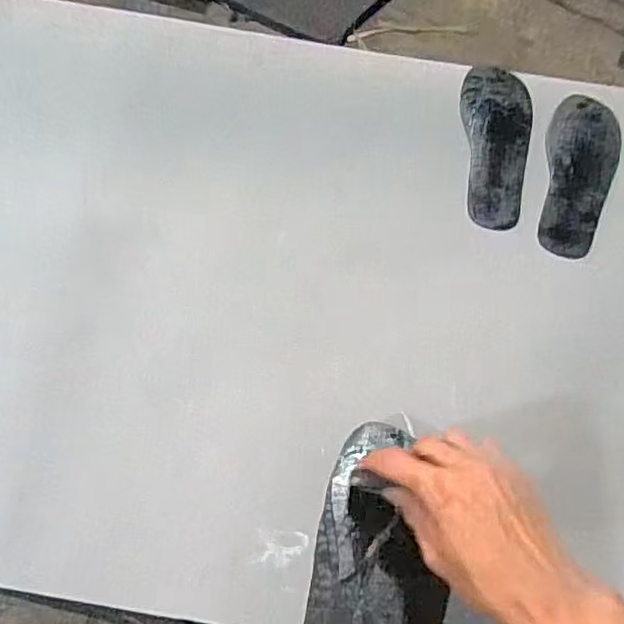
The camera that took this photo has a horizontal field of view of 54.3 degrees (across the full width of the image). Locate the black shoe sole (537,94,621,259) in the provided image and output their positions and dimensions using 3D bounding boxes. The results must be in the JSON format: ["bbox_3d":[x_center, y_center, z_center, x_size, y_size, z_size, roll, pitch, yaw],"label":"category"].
[{"bbox_3d":[0.331,-0.171,0.757,0.087,0.011,0.225,14,75,4],"label":"black shoe sole"}]

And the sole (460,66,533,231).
[{"bbox_3d":[0.232,-0.210,0.766,0.085,0.008,0.224,5,75,-1],"label":"sole"}]

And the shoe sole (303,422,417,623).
[{"bbox_3d":[0.040,0.215,0.482,0.079,0.034,0.252,6,64,0],"label":"shoe sole"}]

